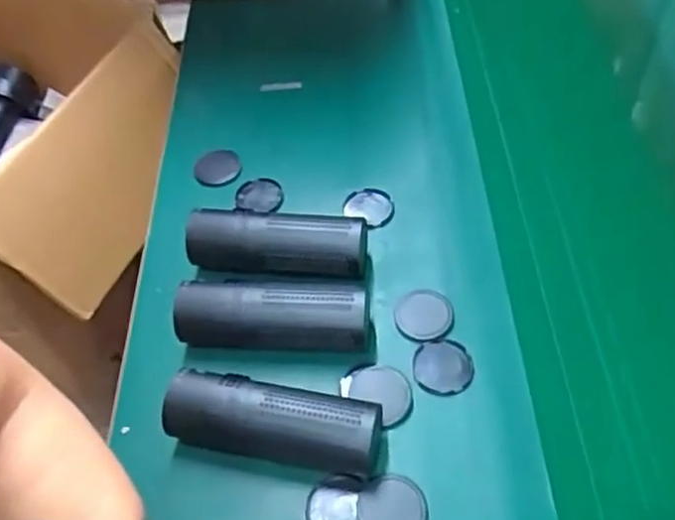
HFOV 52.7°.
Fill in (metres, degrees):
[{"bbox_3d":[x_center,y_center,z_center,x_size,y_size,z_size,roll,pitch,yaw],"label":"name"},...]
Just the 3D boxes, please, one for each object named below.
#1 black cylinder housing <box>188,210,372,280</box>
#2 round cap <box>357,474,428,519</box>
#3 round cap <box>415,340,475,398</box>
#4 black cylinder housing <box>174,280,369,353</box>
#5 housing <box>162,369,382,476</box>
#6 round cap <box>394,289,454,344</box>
[{"bbox_3d":[-0.057,-0.013,0.641,0.163,0.053,0.050,1,53,6],"label":"black cylinder housing"},{"bbox_3d":[0.040,0.185,0.503,0.050,0.007,0.051,-2,52,3],"label":"round cap"},{"bbox_3d":[0.089,0.090,0.571,0.049,0.004,0.049,-2,52,3],"label":"round cap"},{"bbox_3d":[-0.056,0.048,0.590,0.165,0.052,0.050,3,53,7],"label":"black cylinder housing"},{"bbox_3d":[-0.050,0.125,0.528,0.164,0.054,0.052,7,54,10],"label":"housing"},{"bbox_3d":[0.077,0.049,0.608,0.051,0.008,0.054,-2,52,3],"label":"round cap"}]

